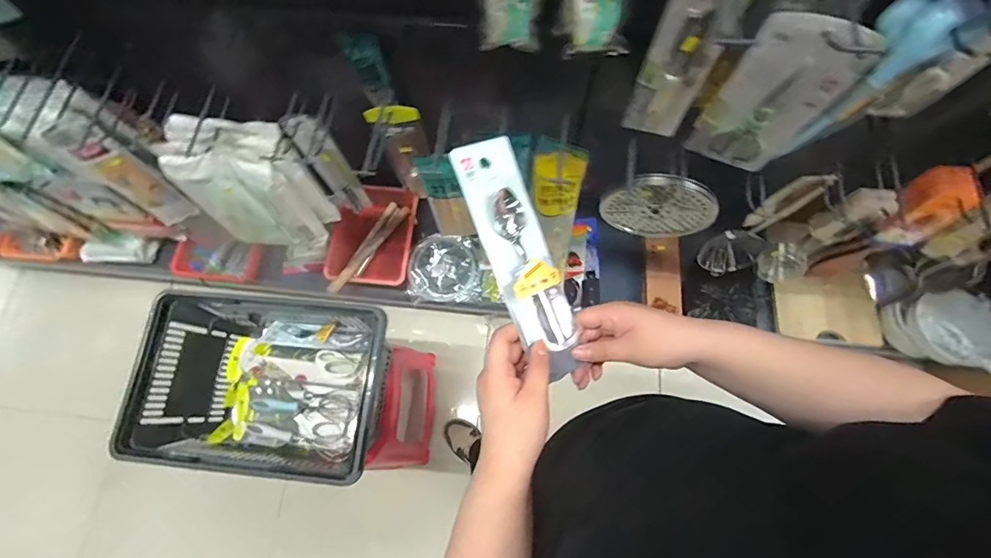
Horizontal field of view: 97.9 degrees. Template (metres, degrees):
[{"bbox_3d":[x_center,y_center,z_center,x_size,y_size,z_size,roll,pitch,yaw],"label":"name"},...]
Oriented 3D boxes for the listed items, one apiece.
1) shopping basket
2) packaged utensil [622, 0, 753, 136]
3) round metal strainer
[{"bbox_3d":[-0.451,0.214,0.895,0.447,0.198,0.311,6,72,3],"label":"shopping basket"},{"bbox_3d":[0.252,-0.294,0.598,0.090,0.260,0.028,20,74,7],"label":"packaged utensil"},{"bbox_3d":[0.319,-0.138,0.853,0.201,0.205,0.023,15,73,6],"label":"round metal strainer"}]

